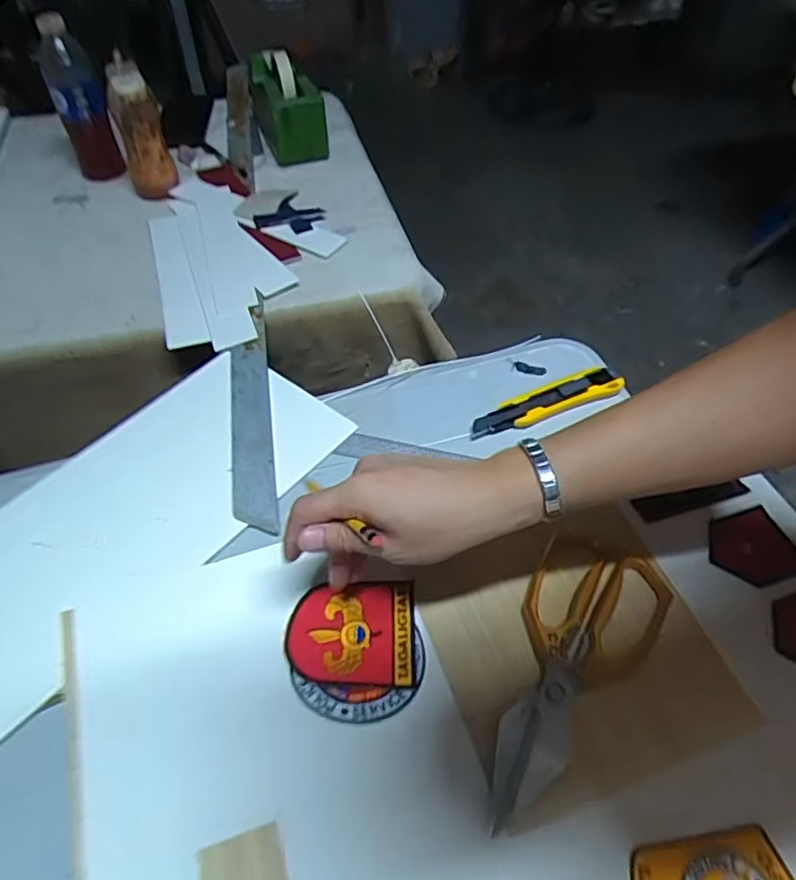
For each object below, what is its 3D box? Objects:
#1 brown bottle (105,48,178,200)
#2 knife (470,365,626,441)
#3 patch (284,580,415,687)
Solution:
[{"bbox_3d":[-0.336,-0.401,0.816,0.061,0.160,0.057,-21,53,-16],"label":"brown bottle"},{"bbox_3d":[0.142,-0.038,0.615,0.156,0.019,0.036,-16,52,-12],"label":"knife"},{"bbox_3d":[-0.035,0.142,0.463,0.093,0.007,0.074,0,54,-1],"label":"patch"}]

